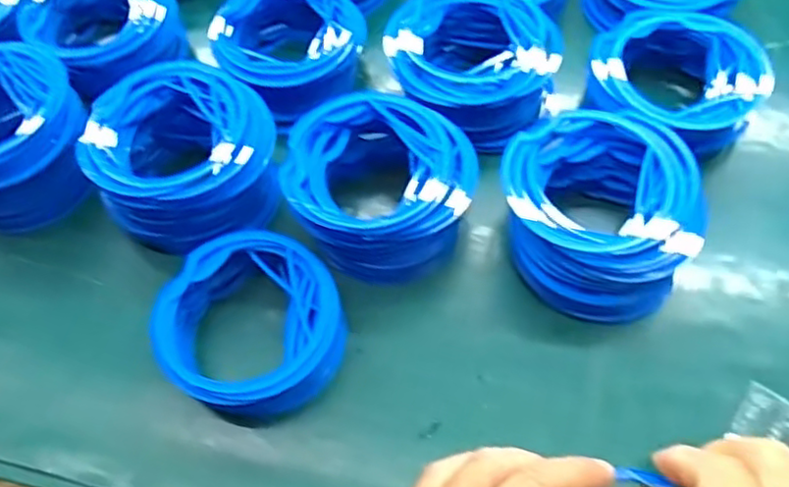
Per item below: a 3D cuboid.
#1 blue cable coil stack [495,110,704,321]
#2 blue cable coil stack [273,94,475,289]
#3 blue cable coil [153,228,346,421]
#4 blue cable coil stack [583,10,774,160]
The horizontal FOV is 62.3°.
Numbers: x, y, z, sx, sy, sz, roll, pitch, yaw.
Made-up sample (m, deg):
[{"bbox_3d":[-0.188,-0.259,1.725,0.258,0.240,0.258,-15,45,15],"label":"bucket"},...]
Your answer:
[{"bbox_3d":[0.119,-0.019,0.380,0.108,0.046,0.118,-7,63,-2],"label":"blue cable coil stack"},{"bbox_3d":[-0.010,-0.035,0.395,0.111,0.046,0.103,22,66,13],"label":"blue cable coil stack"},{"bbox_3d":[-0.077,0.046,0.367,0.103,0.029,0.096,-1,63,2],"label":"blue cable coil"},{"bbox_3d":[0.179,-0.103,0.428,0.101,0.050,0.101,-21,64,-9],"label":"blue cable coil stack"}]

